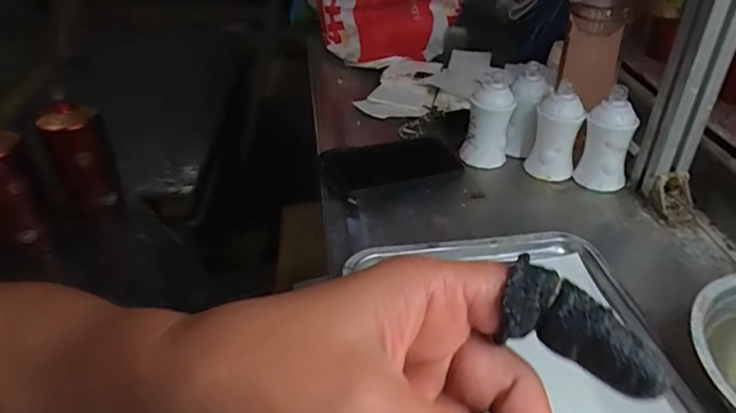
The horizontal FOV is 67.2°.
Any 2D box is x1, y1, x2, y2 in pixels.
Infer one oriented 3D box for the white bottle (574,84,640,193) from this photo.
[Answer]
[{"bbox_3d":[0.285,-0.076,0.654,0.056,0.107,0.047,8,38,12],"label":"white bottle"}]

